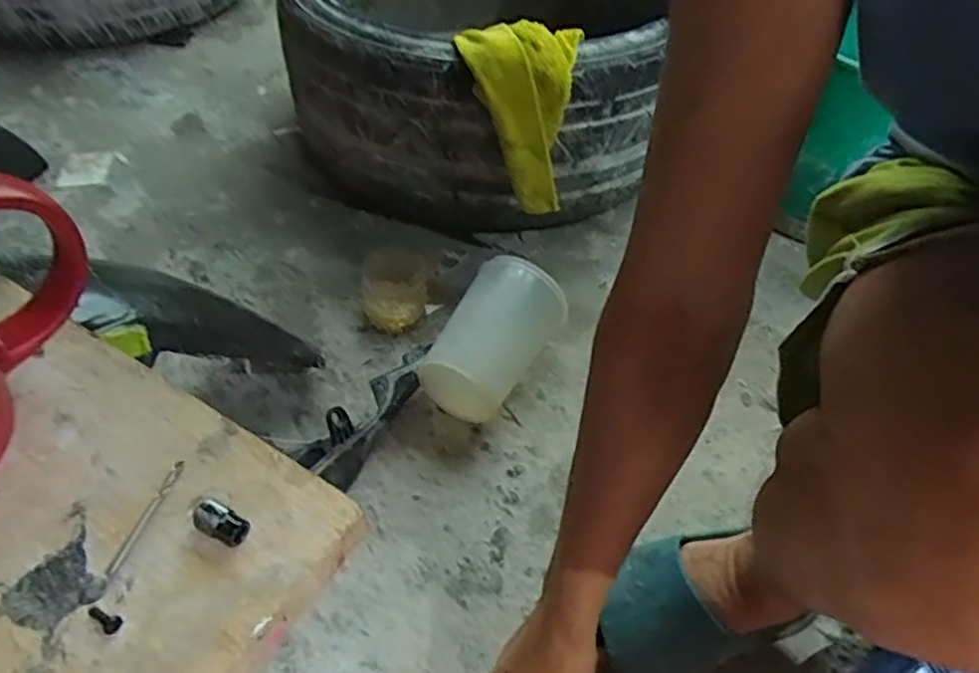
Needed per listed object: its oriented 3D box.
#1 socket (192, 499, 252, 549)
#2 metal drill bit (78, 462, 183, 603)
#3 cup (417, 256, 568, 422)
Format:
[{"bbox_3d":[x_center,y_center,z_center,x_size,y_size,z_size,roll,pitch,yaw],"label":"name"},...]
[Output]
[{"bbox_3d":[-0.091,0.063,0.226,0.017,0.010,0.010,25,50,19],"label":"socket"},{"bbox_3d":[-0.121,0.066,0.228,0.006,0.004,0.053,14,48,10],"label":"metal drill bit"},{"bbox_3d":[0.007,0.004,0.746,0.096,0.111,0.174,25,50,19],"label":"cup"}]

